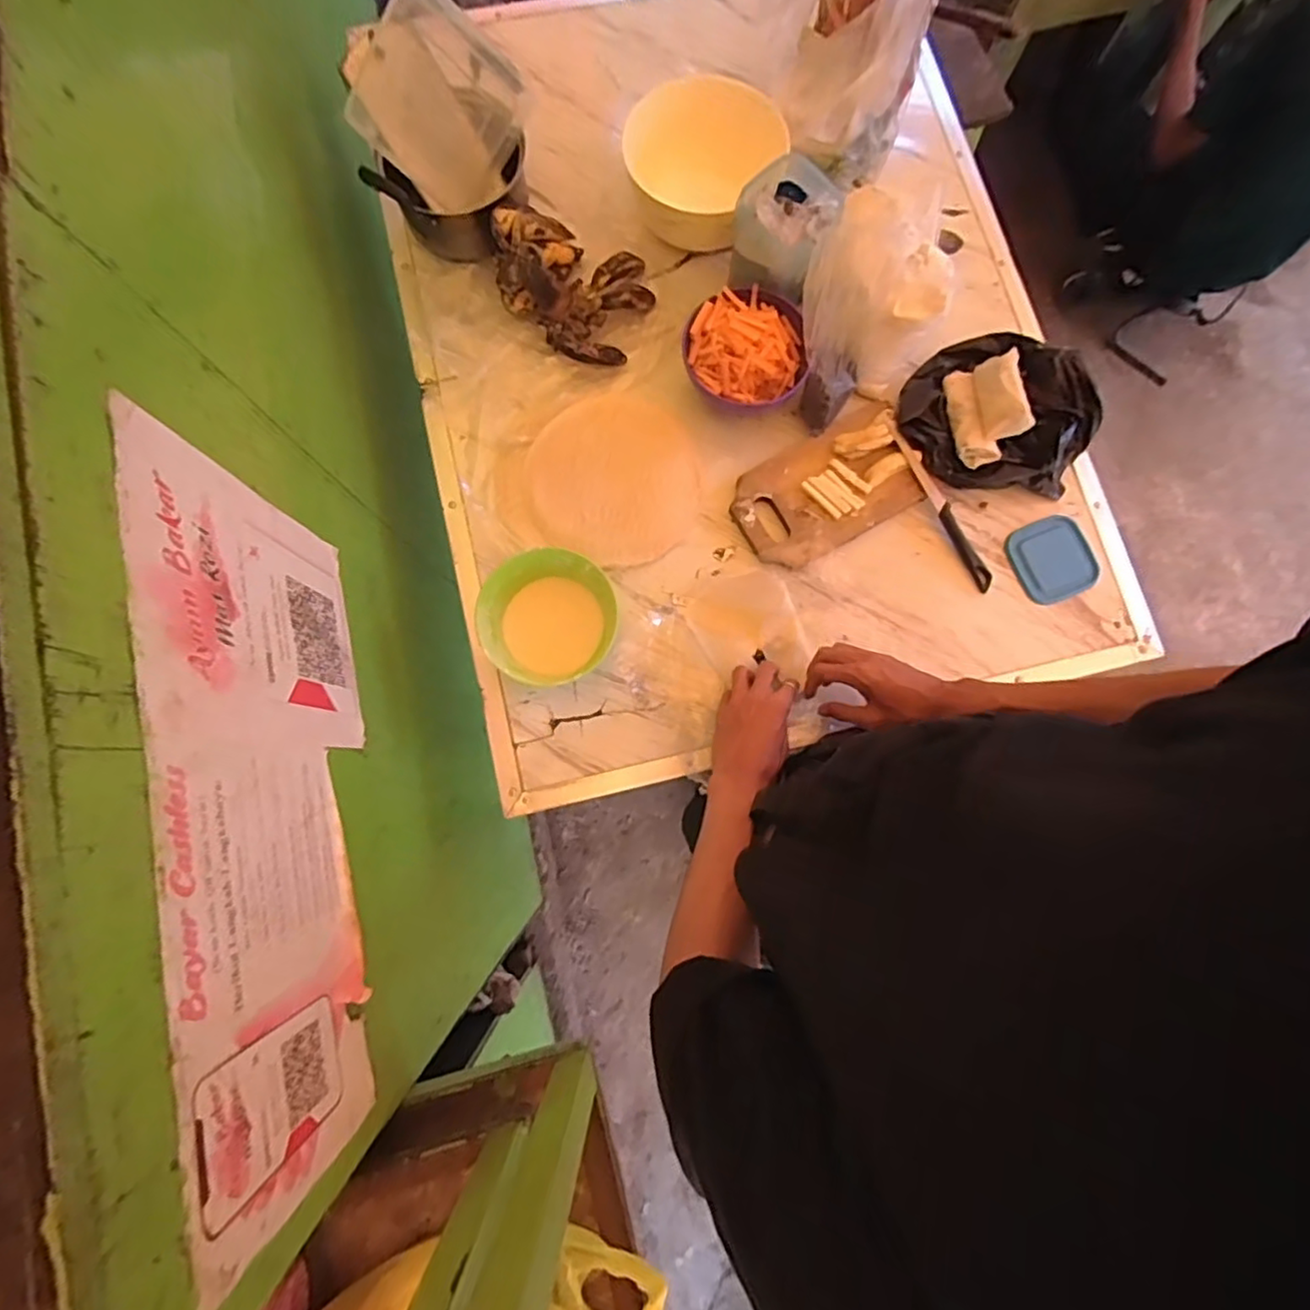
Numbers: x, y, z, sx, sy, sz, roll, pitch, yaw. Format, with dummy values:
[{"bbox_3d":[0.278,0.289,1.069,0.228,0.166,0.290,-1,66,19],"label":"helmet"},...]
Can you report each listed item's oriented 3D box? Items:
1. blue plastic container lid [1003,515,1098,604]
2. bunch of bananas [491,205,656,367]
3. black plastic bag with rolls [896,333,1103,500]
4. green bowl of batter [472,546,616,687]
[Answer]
[{"bbox_3d":[0.483,-0.116,0.787,0.101,0.010,0.098,-24,81,-6],"label":"blue plastic container lid"},{"bbox_3d":[-0.105,-0.458,0.790,0.190,0.090,0.164,24,80,3],"label":"bunch of bananas"},{"bbox_3d":[0.415,-0.287,0.777,0.222,0.076,0.188,38,81,5],"label":"black plastic bag with rolls"},{"bbox_3d":[-0.120,-0.038,0.732,0.145,0.074,0.141,0,79,-1],"label":"green bowl of batter"}]

